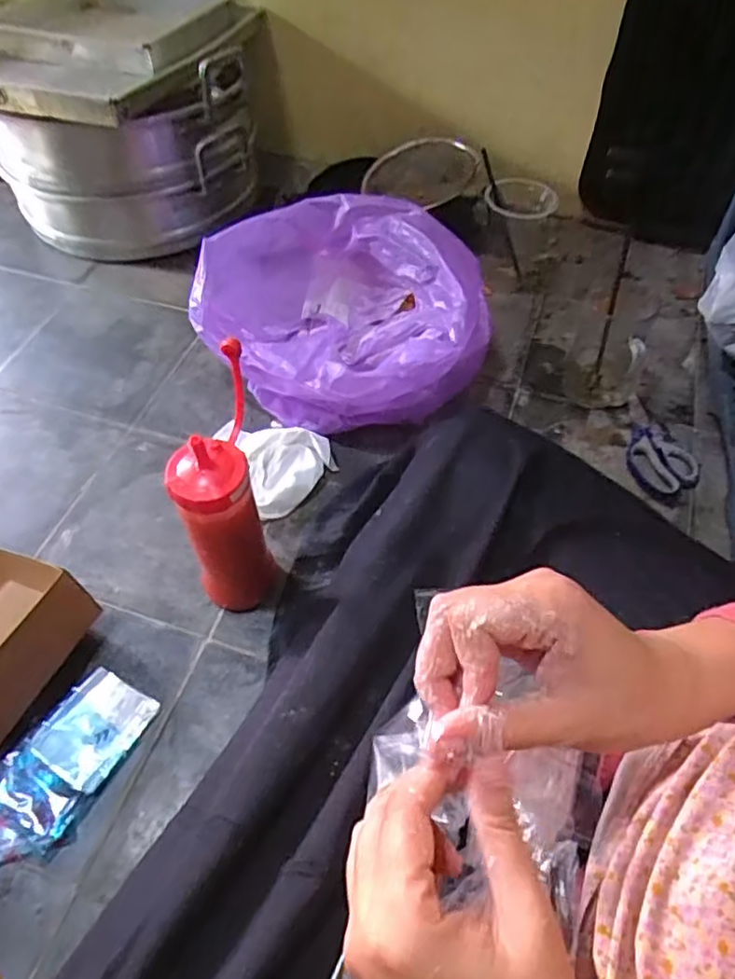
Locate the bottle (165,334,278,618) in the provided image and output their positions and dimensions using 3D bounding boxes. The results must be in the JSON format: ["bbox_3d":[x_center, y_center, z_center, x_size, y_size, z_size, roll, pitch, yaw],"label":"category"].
[{"bbox_3d":[-0.118,0.009,0.532,0.064,0.209,0.099,-6,53,-3],"label":"bottle"}]

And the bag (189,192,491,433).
[{"bbox_3d":[-0.022,-0.196,0.710,0.301,0.167,0.229,22,57,17],"label":"bag"}]

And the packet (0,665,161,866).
[{"bbox_3d":[-0.241,0.216,0.498,0.074,0.016,0.153,26,58,19],"label":"packet"}]

